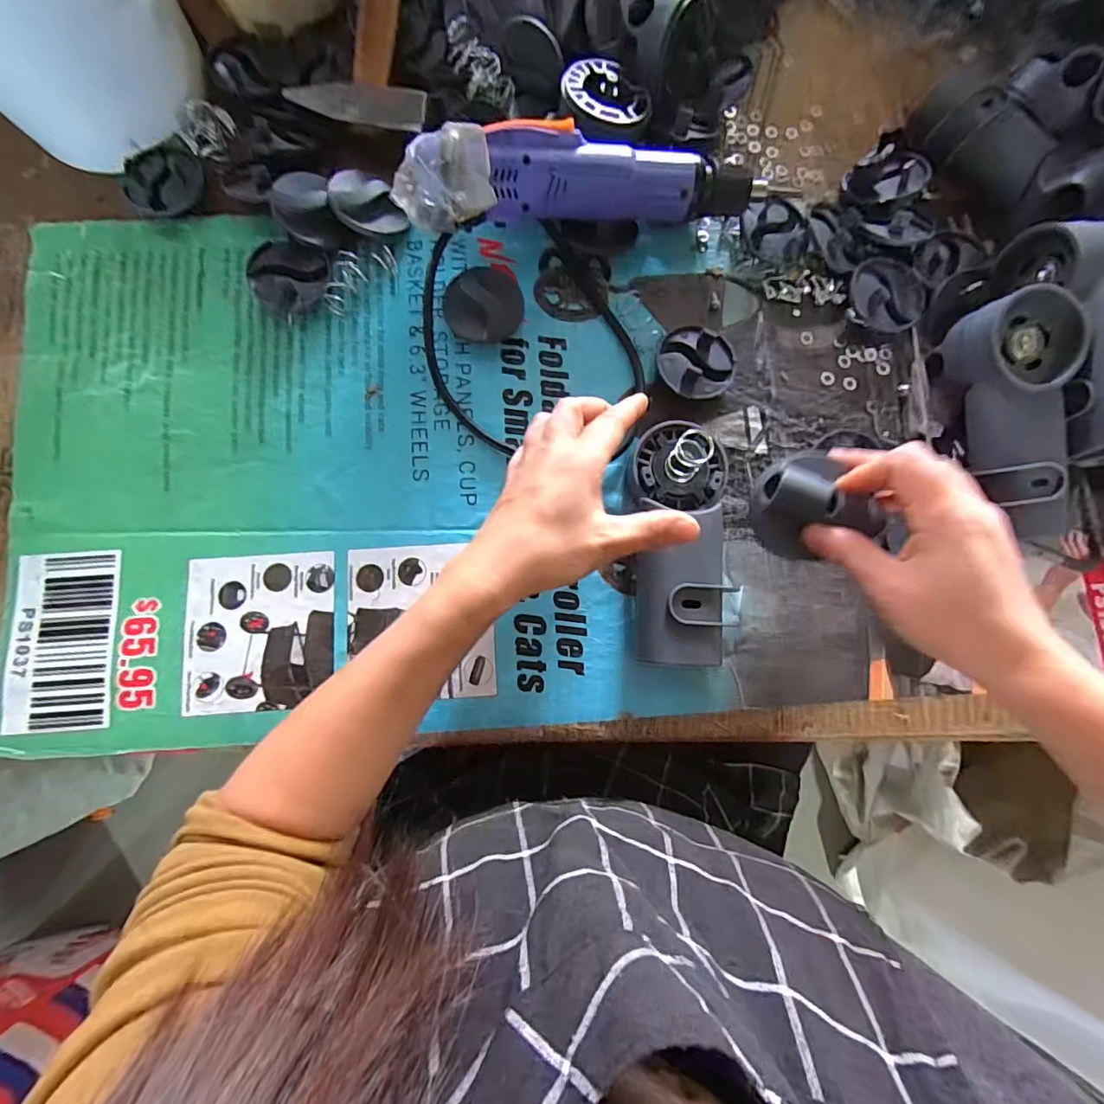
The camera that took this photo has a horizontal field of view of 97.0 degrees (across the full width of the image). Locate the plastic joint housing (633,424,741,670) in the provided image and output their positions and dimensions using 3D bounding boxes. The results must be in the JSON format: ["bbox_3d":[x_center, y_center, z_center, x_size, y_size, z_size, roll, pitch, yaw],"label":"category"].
[{"bbox_3d":[0.084,-0.010,0.321,0.064,0.035,0.163,5,76,-1],"label":"plastic joint housing"}]

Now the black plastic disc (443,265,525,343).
[{"bbox_3d":[-0.049,-0.173,0.349,0.052,0.030,0.048,0,82,-2],"label":"black plastic disc"}]

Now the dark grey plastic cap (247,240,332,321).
[{"bbox_3d":[-0.192,-0.200,0.359,0.054,0.018,0.050,0,82,-2],"label":"dark grey plastic cap"}]

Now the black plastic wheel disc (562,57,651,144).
[{"bbox_3d":[0.038,-0.318,0.344,0.061,0.016,0.063,0,84,-2],"label":"black plastic wheel disc"}]

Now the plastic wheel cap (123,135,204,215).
[{"bbox_3d":[-0.283,-0.271,0.360,0.055,0.018,0.044,-31,85,-6],"label":"plastic wheel cap"}]

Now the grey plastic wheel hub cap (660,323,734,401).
[{"bbox_3d":[0.103,-0.135,0.352,0.055,0.022,0.050,0,82,-2],"label":"grey plastic wheel hub cap"}]

